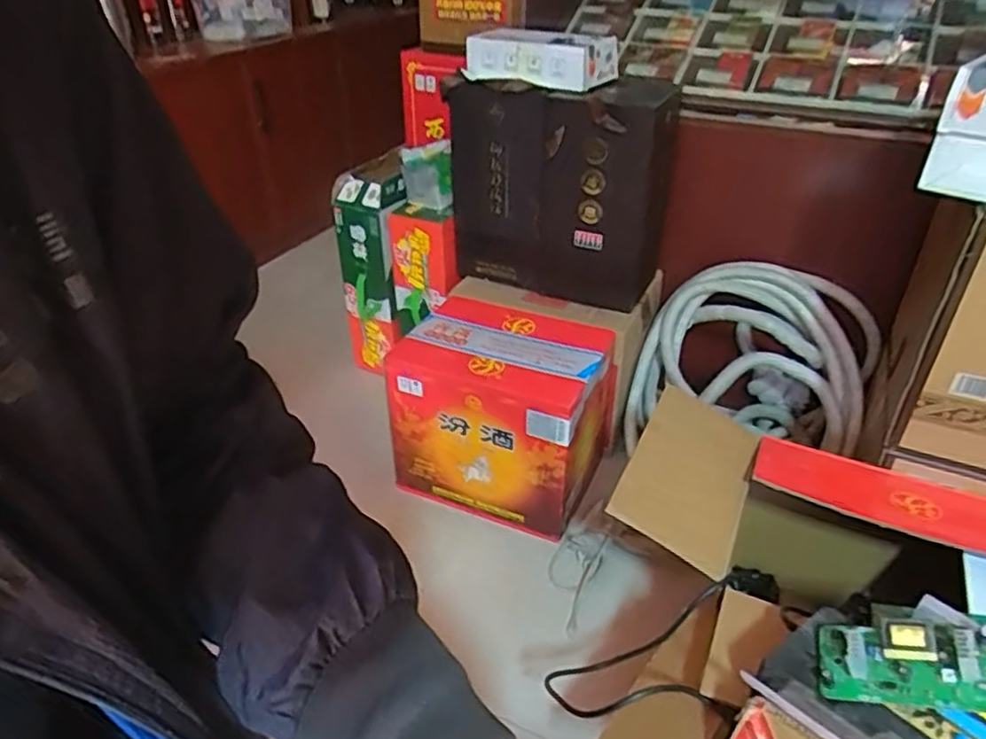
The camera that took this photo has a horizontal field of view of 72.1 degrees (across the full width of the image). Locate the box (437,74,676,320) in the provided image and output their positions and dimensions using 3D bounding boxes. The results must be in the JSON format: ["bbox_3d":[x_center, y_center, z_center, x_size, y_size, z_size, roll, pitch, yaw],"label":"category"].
[{"bbox_3d":[0.133,-0.330,1.240,0.385,0.362,0.200,17,38,24],"label":"box"}]

